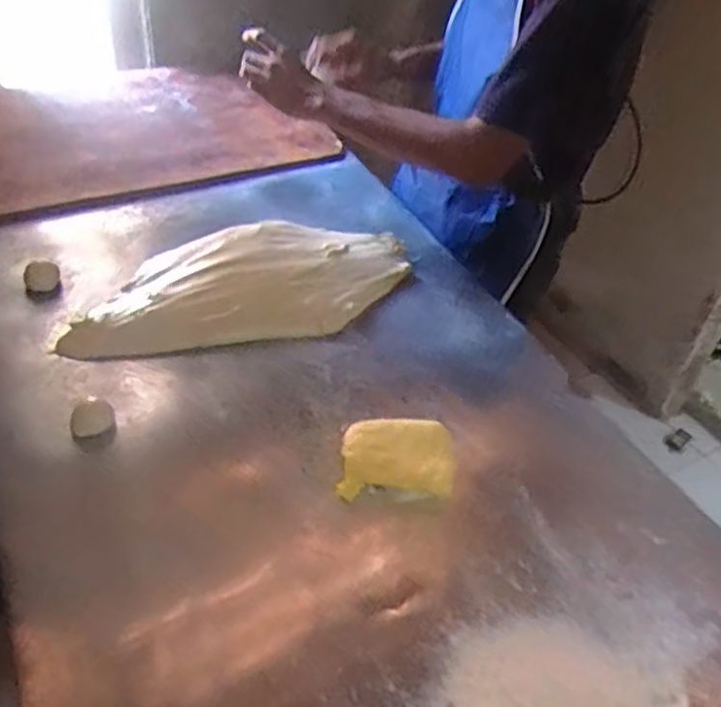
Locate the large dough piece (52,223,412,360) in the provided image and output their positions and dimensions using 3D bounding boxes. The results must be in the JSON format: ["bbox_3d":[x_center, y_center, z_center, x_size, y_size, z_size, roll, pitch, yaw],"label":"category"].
[{"bbox_3d":[-0.138,-0.095,0.853,0.423,0.041,0.196,-7,45,-15],"label":"large dough piece"}]

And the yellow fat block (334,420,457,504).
[{"bbox_3d":[0.037,0.105,0.688,0.113,0.041,0.076,5,43,-3],"label":"yellow fat block"}]

